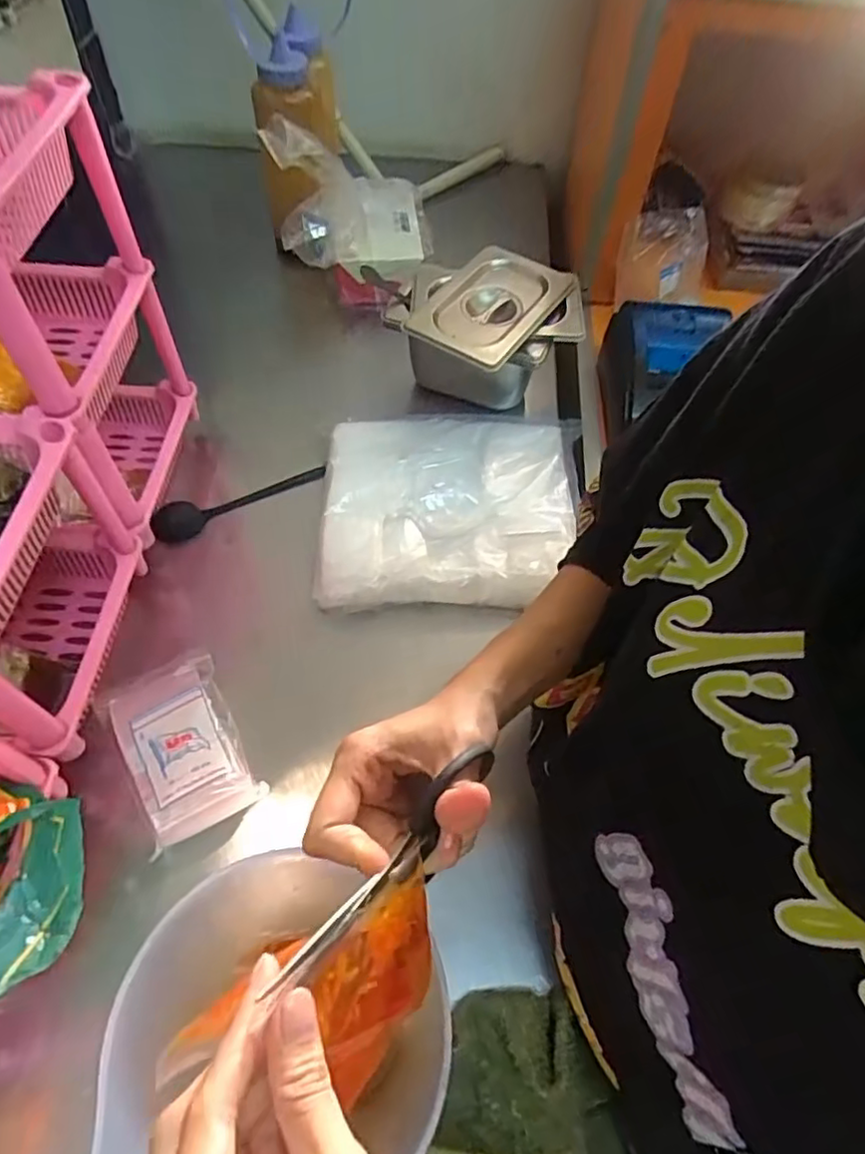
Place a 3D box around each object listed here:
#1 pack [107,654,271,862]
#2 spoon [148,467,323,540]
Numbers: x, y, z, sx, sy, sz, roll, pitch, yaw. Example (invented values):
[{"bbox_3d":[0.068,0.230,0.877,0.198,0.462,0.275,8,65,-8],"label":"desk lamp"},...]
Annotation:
[{"bbox_3d":[-0.202,0.130,0.510,0.085,0.027,0.143,-26,62,-18],"label":"pack"},{"bbox_3d":[-0.197,-0.078,0.659,0.178,0.039,0.019,-22,30,-18],"label":"spoon"}]

